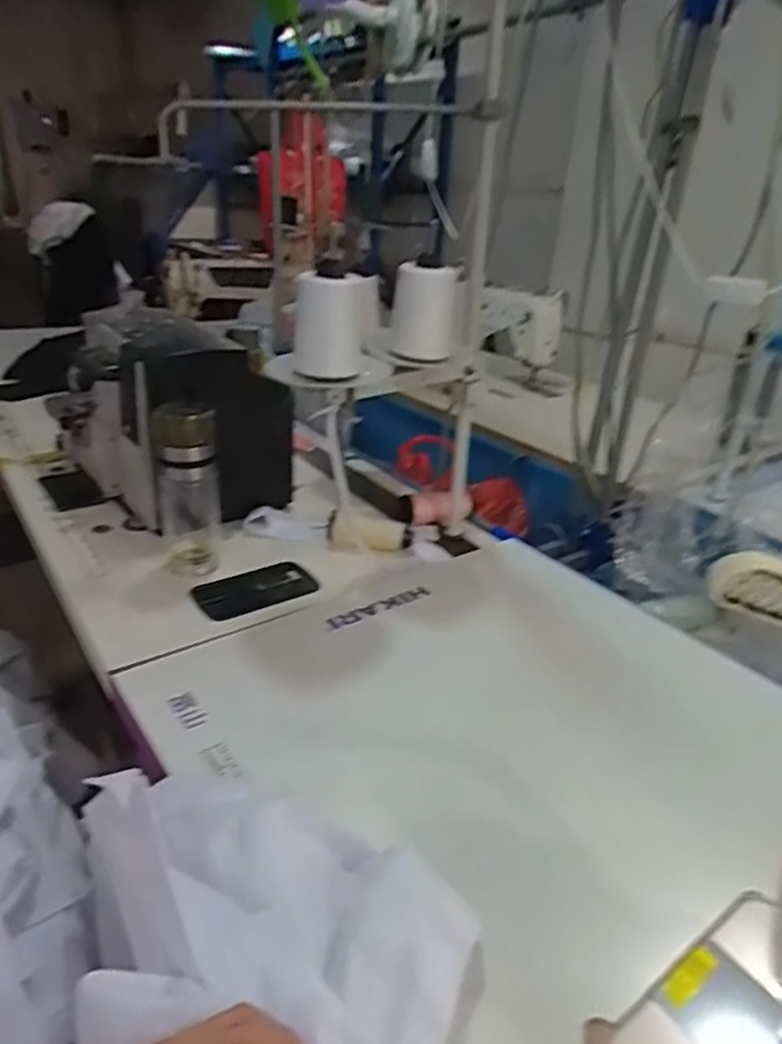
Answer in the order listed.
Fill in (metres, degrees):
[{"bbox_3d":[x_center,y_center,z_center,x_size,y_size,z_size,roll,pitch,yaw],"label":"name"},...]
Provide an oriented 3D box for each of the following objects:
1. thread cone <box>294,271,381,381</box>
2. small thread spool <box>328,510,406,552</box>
[{"bbox_3d":[-0.054,-0.206,0.707,0.078,0.094,0.075,4,26,3],"label":"thread cone"},{"bbox_3d":[-0.032,0.012,0.915,0.099,0.033,0.041,4,26,2],"label":"small thread spool"}]

